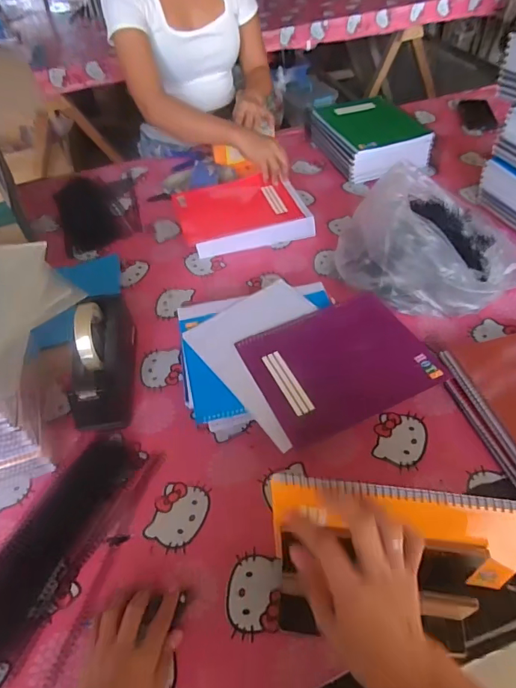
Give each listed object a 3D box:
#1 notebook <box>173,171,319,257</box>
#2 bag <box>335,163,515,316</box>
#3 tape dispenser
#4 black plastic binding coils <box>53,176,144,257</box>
[{"bbox_3d":[-0.034,-0.282,1.007,0.272,0.048,0.223,-10,48,-7],"label":"notebook"},{"bbox_3d":[0.320,-0.189,0.825,0.298,0.172,0.283,30,57,27],"label":"bag"},{"bbox_3d":[-0.237,0.012,0.708,0.072,0.127,0.219,-4,48,-1],"label":"tape dispenser"},{"bbox_3d":[-0.376,-0.323,1.085,0.176,0.022,0.292,-18,50,-13],"label":"black plastic binding coils"}]

